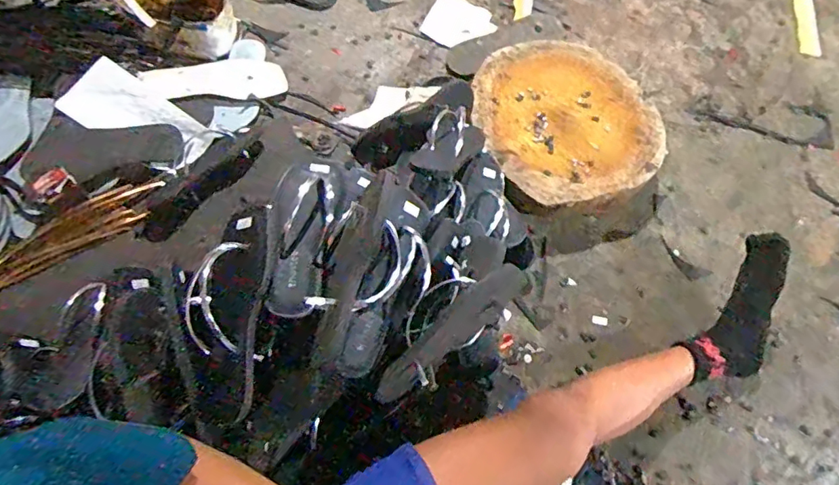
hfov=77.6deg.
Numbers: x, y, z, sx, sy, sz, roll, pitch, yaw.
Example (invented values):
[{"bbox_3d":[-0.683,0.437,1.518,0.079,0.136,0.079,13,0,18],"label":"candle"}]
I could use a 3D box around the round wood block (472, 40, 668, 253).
[{"bbox_3d":[0.270,-0.197,0.970,0.329,0.095,0.409,-17,67,-10],"label":"round wood block"}]

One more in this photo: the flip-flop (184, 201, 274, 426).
[{"bbox_3d":[-0.210,0.072,0.572,0.078,0.038,0.234,4,84,0],"label":"flip-flop"}]

